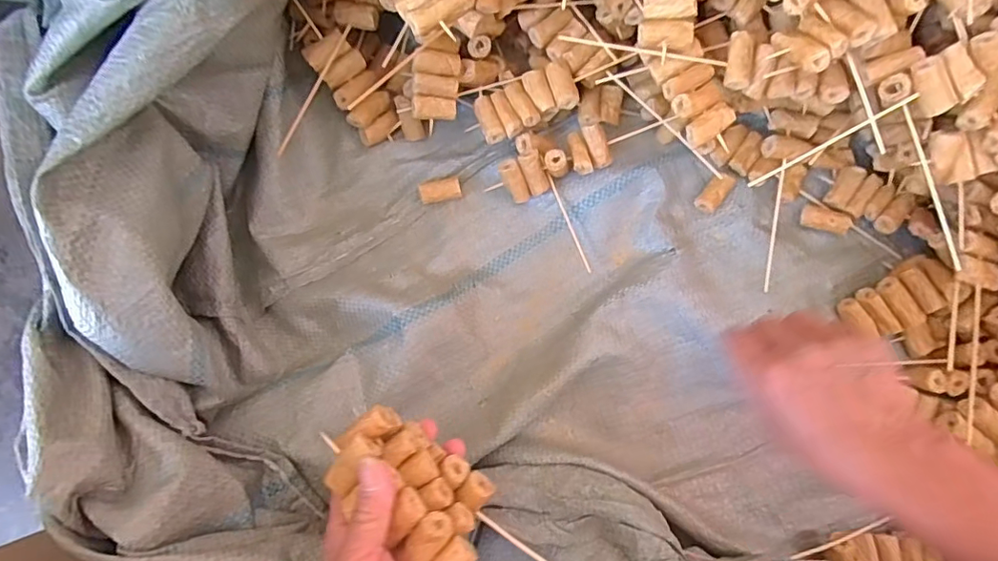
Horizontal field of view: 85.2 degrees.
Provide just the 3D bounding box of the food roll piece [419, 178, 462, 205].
[{"bbox_3d":[-0.053,-0.082,0.495,0.036,0.018,0.019,-14,80,-1],"label":"food roll piece"}]

